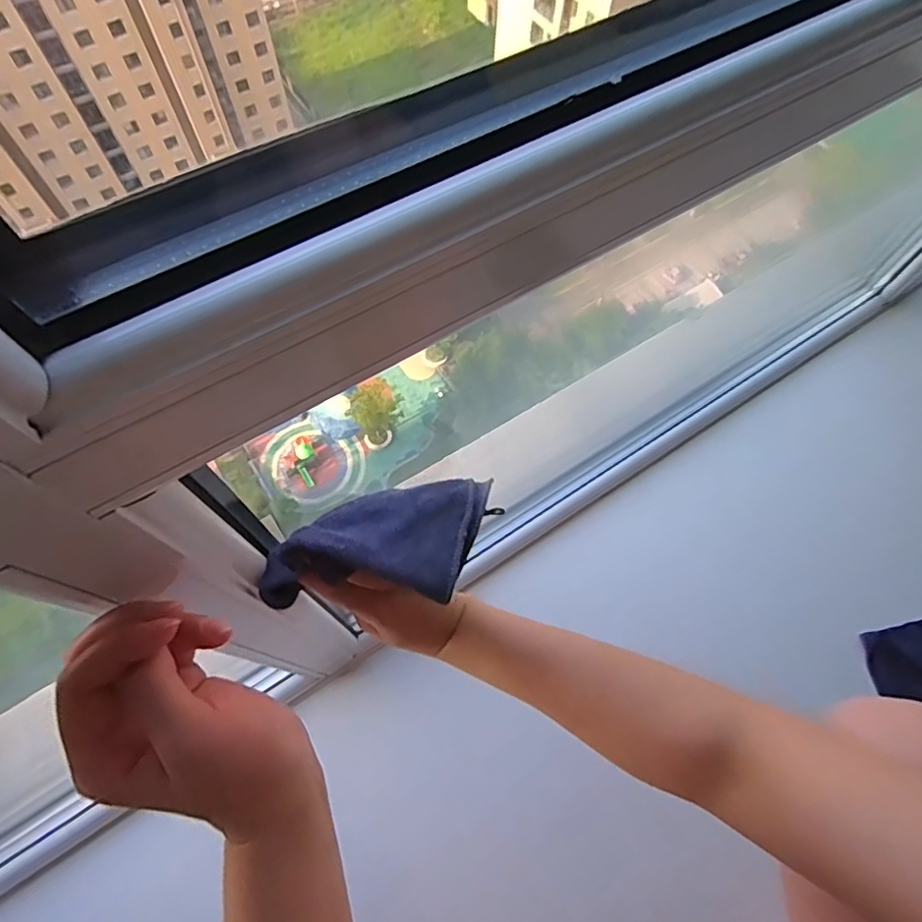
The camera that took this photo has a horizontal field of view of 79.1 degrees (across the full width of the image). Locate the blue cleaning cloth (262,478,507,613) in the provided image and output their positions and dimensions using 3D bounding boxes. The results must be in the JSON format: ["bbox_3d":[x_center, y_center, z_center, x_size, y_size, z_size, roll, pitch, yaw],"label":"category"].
[{"bbox_3d":[-0.042,0.053,0.348,0.154,0.024,0.070,-14,66,-20],"label":"blue cleaning cloth"}]

